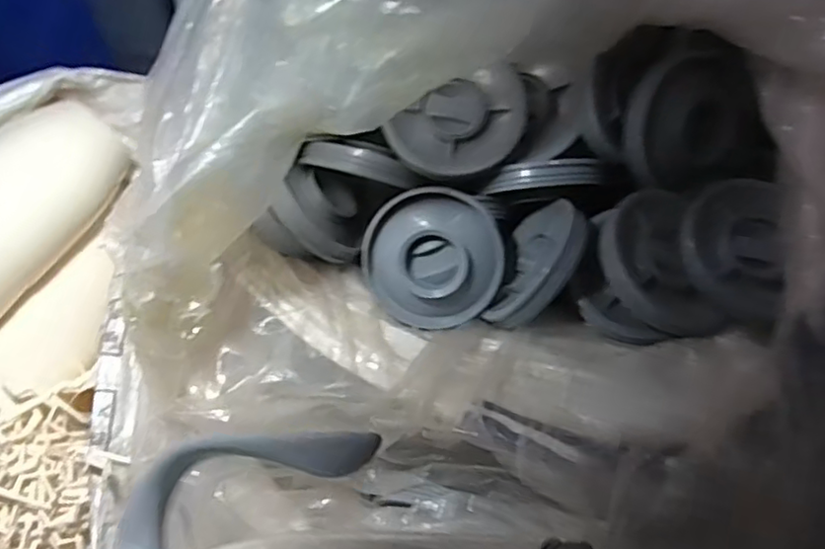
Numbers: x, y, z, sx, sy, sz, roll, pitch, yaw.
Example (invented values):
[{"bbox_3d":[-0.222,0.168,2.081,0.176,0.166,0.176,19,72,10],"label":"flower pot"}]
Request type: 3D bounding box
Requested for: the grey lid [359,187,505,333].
[{"bbox_3d":[0.020,-0.016,0.663,0.138,0.021,0.139,0,92,6],"label":"grey lid"}]

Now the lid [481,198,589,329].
[{"bbox_3d":[0.127,-0.019,0.650,0.023,0.109,0.150,34,55,-15],"label":"lid"}]

